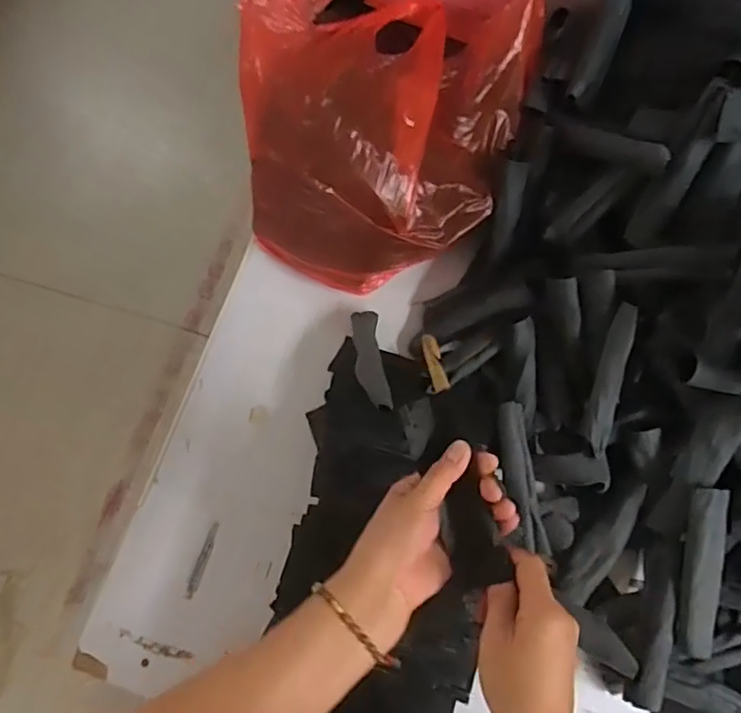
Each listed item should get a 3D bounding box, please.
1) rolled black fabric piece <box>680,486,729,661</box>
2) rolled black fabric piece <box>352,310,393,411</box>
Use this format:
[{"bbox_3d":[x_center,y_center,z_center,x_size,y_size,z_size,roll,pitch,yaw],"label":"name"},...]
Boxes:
[{"bbox_3d":[0.304,0.196,0.531,0.030,0.018,0.150,6,89,4],"label":"rolled black fabric piece"},{"bbox_3d":[-0.001,0.001,0.636,0.033,0.009,0.132,-11,55,-1],"label":"rolled black fabric piece"}]

